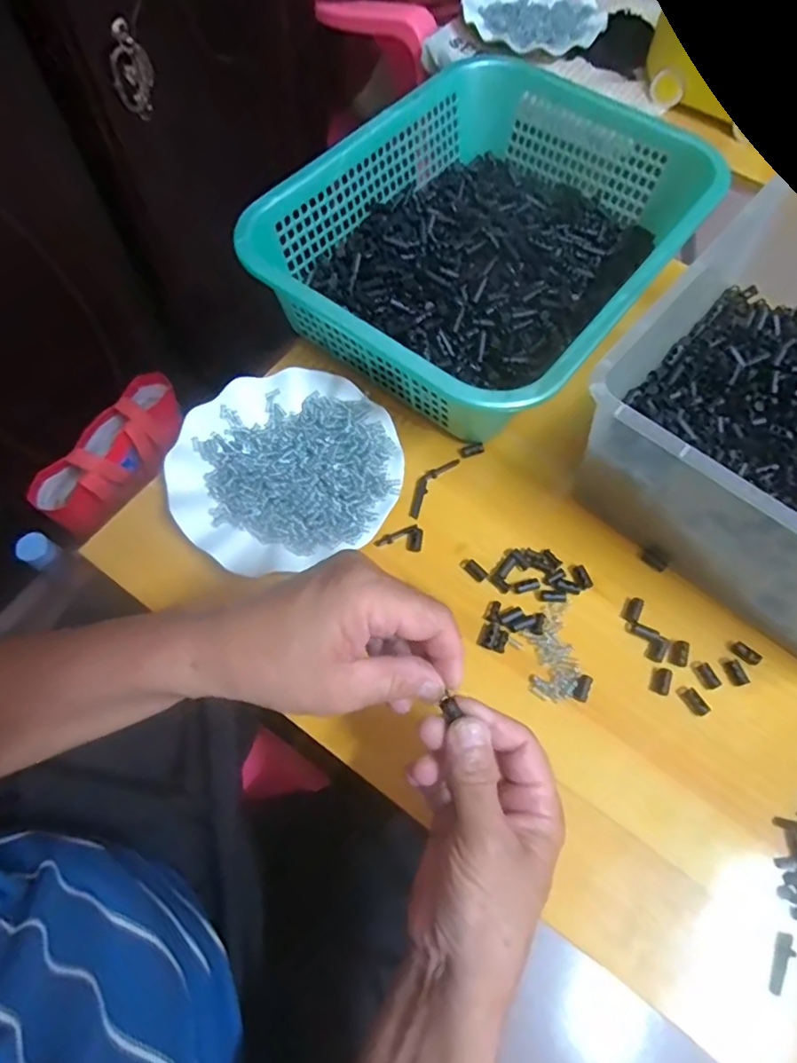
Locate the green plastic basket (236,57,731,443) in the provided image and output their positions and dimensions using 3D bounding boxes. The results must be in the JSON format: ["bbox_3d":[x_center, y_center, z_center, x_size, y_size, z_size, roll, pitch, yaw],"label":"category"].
[{"bbox_3d":[0.088,-0.275,0.529,0.292,0.084,0.372,36,69,14],"label":"green plastic basket"}]

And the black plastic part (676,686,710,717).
[{"bbox_3d":[0.212,0.121,0.410,0.012,0.004,0.023,-27,69,-14],"label":"black plastic part"}]

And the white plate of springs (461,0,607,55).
[{"bbox_3d":[0.182,-0.707,0.776,0.185,0.021,0.179,3,65,-1],"label":"white plate of springs"}]

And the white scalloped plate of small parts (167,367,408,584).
[{"bbox_3d":[-0.091,-0.053,0.465,0.178,0.019,0.176,1,65,-2],"label":"white scalloped plate of small parts"}]

